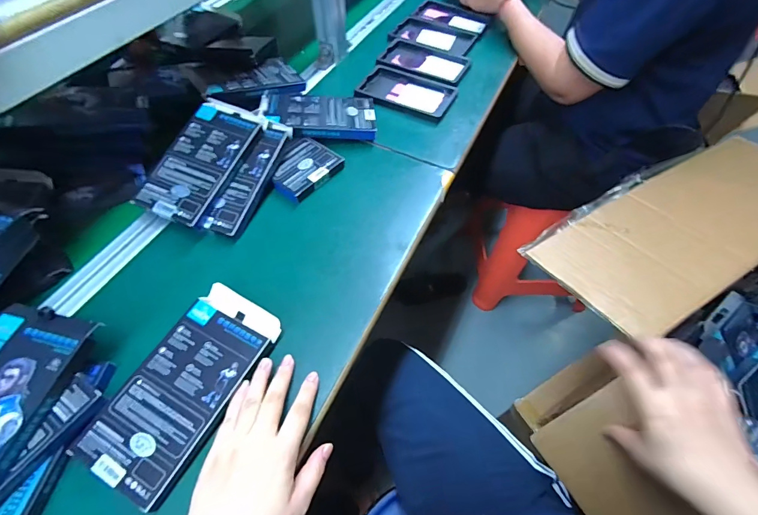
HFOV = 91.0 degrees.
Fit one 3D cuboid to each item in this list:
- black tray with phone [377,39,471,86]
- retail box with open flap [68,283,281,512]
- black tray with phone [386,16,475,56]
[{"bbox_3d":[0.084,-0.365,0.694,0.157,0.012,0.101,22,59,14],"label":"black tray with phone"},{"bbox_3d":[-0.183,0.118,0.357,0.094,0.013,0.186,24,59,16],"label":"retail box with open flap"},{"bbox_3d":[0.111,-0.442,0.747,0.164,0.014,0.098,23,59,15],"label":"black tray with phone"}]

